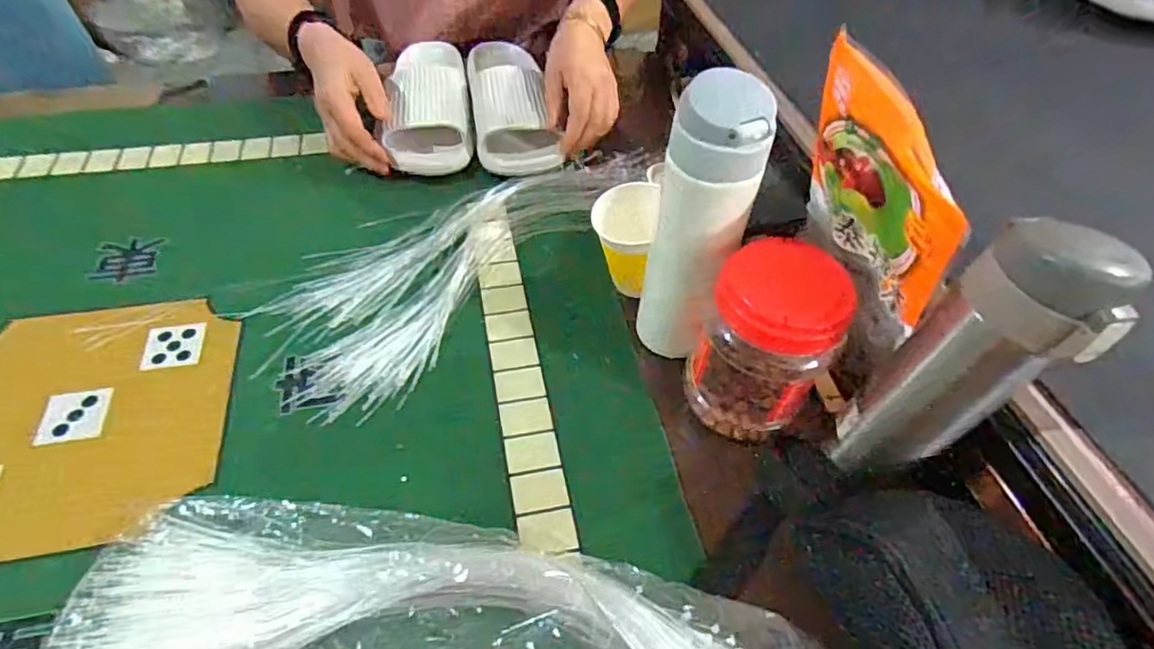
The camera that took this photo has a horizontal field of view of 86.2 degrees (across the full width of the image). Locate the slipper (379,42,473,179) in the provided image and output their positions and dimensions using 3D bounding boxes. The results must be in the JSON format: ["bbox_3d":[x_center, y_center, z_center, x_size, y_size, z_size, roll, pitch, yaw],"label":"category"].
[{"bbox_3d":[-0.166,-0.257,0.701,0.084,0.053,0.221,-4,51,-4],"label":"slipper"}]

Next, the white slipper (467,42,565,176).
[{"bbox_3d":[-0.076,-0.261,0.704,0.092,0.054,0.240,-8,52,-7],"label":"white slipper"}]

